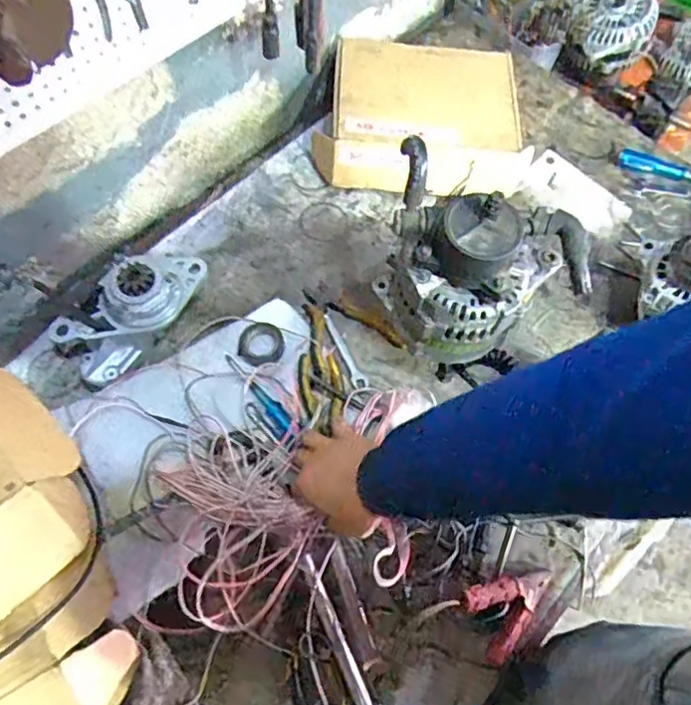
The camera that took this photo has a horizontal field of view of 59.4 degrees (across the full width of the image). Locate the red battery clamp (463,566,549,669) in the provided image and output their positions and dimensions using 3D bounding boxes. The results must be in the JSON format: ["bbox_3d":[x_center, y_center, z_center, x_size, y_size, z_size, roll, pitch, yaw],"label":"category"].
[{"bbox_3d":[0.182,0.271,0.644,0.101,0.029,0.075,-24,69,-13],"label":"red battery clamp"}]

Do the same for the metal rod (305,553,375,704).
[{"bbox_3d":[0.013,0.343,0.621,0.018,0.017,0.272,-20,68,-11],"label":"metal rod"}]

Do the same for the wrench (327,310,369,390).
[{"bbox_3d":[-0.001,-0.004,0.783,0.017,0.014,0.118,-22,68,-12],"label":"wrench"}]

